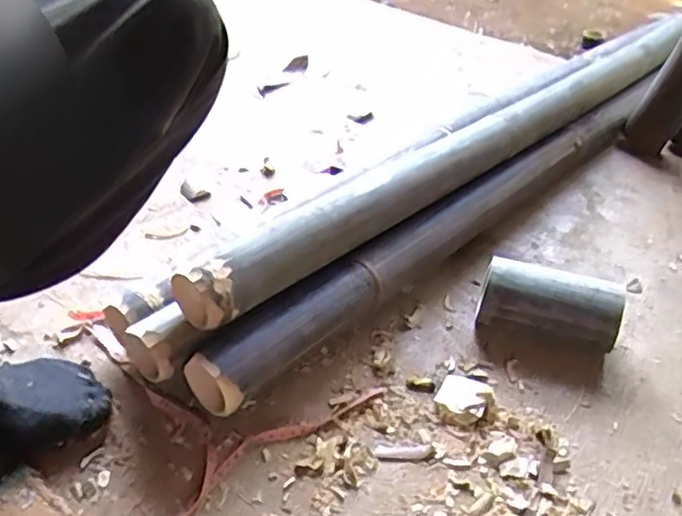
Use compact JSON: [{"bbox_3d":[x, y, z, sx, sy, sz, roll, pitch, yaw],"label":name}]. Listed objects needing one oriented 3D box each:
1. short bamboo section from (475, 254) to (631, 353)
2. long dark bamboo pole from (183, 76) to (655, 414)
[{"bbox_3d":[0.228,0.055,0.688,0.144,0.073,0.072,16,41,14],"label":"short bamboo section"},{"bbox_3d":[0.181,-0.065,0.789,0.880,0.052,0.055,-30,50,-34],"label":"long dark bamboo pole"}]

